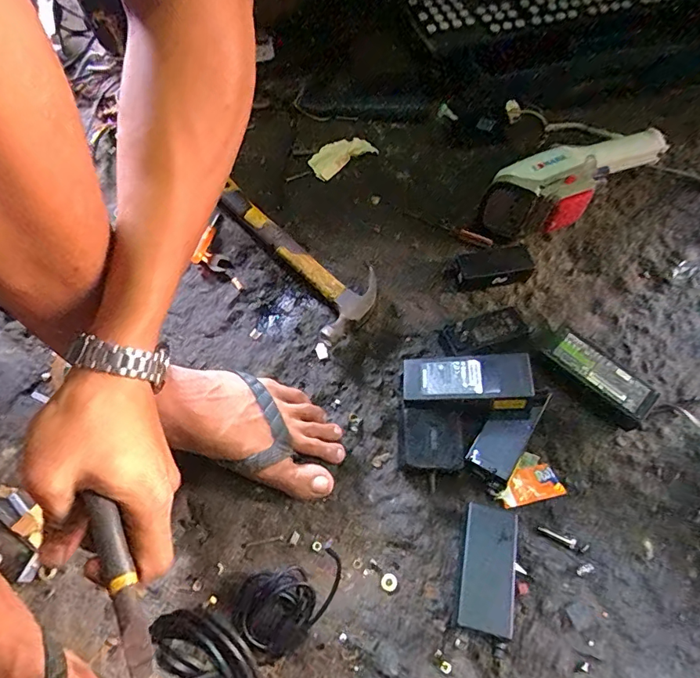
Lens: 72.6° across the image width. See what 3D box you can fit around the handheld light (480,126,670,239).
[{"bbox_3d":[0.276,-0.194,0.592,0.261,0.081,0.079,-25,65,-12],"label":"handheld light"}]

